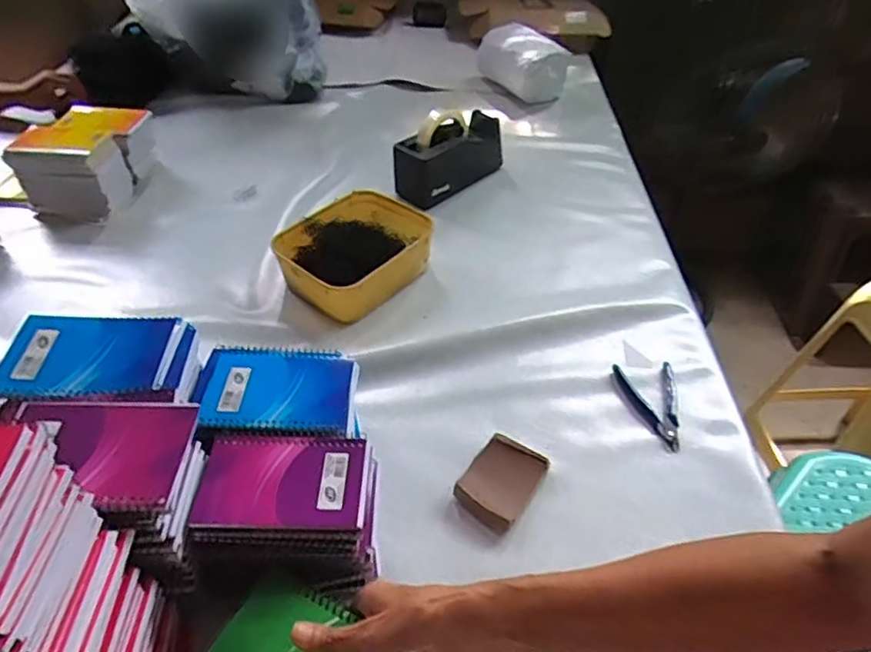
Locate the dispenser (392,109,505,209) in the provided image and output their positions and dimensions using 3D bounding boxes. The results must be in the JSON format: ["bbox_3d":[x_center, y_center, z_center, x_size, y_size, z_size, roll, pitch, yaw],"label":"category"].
[{"bbox_3d":[0.027,-0.296,0.969,0.096,0.110,0.206,28,50,28],"label":"dispenser"}]

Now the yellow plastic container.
[{"bbox_3d":[-0.107,-0.102,0.804,0.166,0.067,0.206,29,51,27],"label":"yellow plastic container"}]

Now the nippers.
[{"bbox_3d":[0.237,0.083,0.646,0.067,0.011,0.117,9,44,10],"label":"nippers"}]

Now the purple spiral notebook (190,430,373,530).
[{"bbox_3d":[-0.124,0.128,0.468,0.135,0.019,0.083,0,42,2],"label":"purple spiral notebook"}]

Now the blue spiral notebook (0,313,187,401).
[{"bbox_3d":[-0.289,0.024,0.479,0.140,0.013,0.089,0,44,0],"label":"blue spiral notebook"}]

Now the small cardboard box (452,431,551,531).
[{"bbox_3d":[0.067,0.153,0.571,0.064,0.021,0.091,25,49,24],"label":"small cardboard box"}]

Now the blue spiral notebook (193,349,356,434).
[{"bbox_3d":[-0.141,0.057,0.532,0.138,0.012,0.097,1,42,3],"label":"blue spiral notebook"}]

